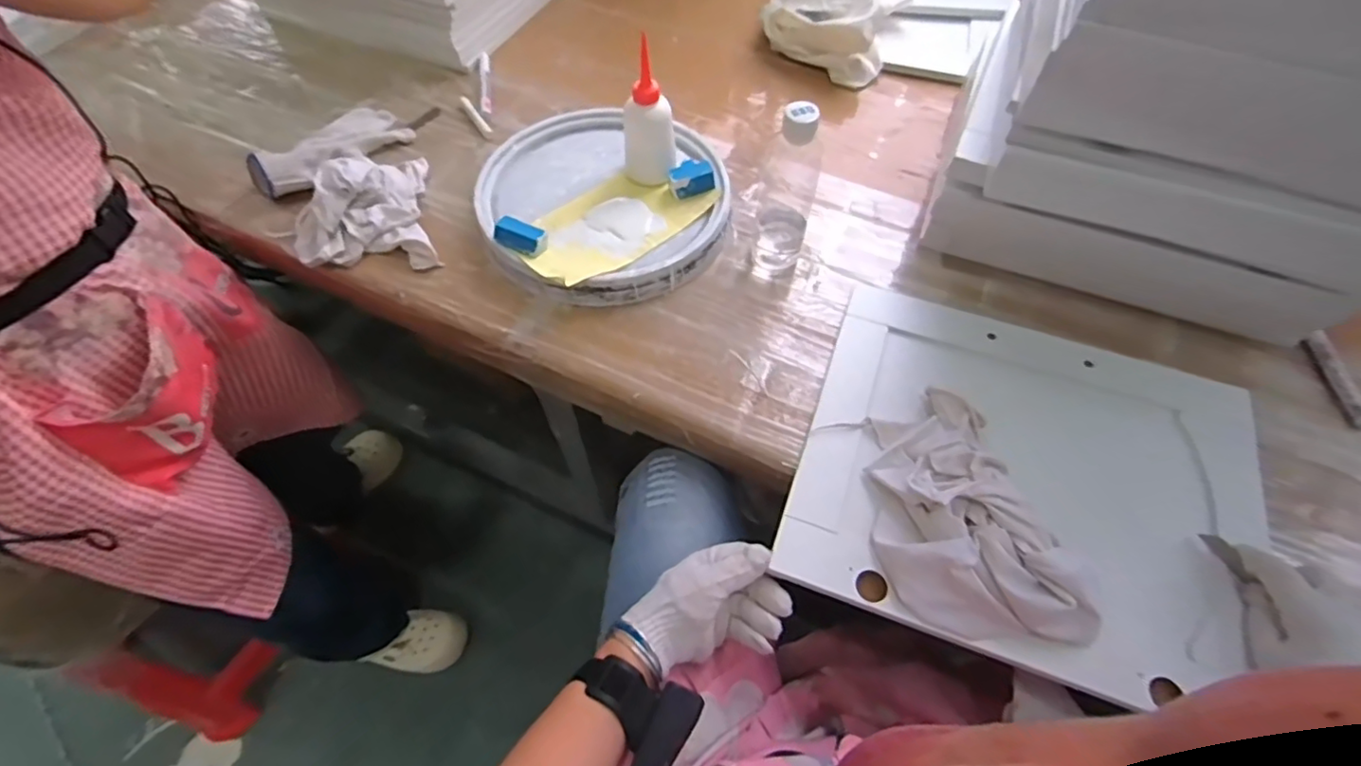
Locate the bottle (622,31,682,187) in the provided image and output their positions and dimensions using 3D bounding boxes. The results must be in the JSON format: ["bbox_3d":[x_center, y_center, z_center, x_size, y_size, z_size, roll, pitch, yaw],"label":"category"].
[{"bbox_3d":[-0.035,-0.296,0.688,0.061,0.138,0.057,0,57,-1],"label":"bottle"}]

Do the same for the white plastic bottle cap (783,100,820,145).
[{"bbox_3d":[0.108,-0.235,0.551,0.030,0.023,0.033,8,57,4],"label":"white plastic bottle cap"}]

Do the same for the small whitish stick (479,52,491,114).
[{"bbox_3d":[-0.276,-0.421,0.861,0.016,0.019,0.134,-8,58,-7],"label":"small whitish stick"}]

